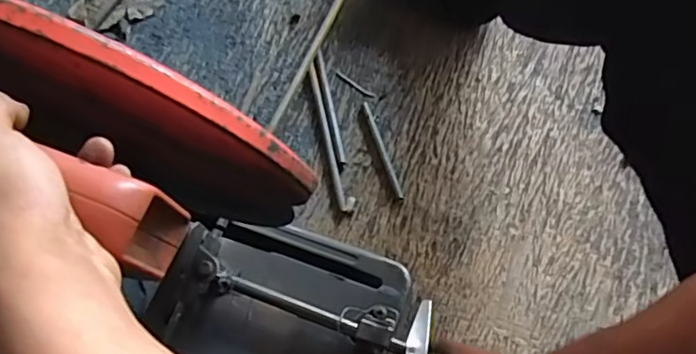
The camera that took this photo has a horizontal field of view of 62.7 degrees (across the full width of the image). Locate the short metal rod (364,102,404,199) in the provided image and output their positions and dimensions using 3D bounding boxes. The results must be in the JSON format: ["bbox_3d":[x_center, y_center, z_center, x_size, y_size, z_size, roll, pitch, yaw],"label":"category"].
[{"bbox_3d":[0.046,-0.039,0.787,0.012,0.008,0.146,-18,68,-4],"label":"short metal rod"}]

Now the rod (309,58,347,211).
[{"bbox_3d":[-0.029,-0.062,0.799,0.014,0.012,0.223,-12,68,-2],"label":"rod"}]

